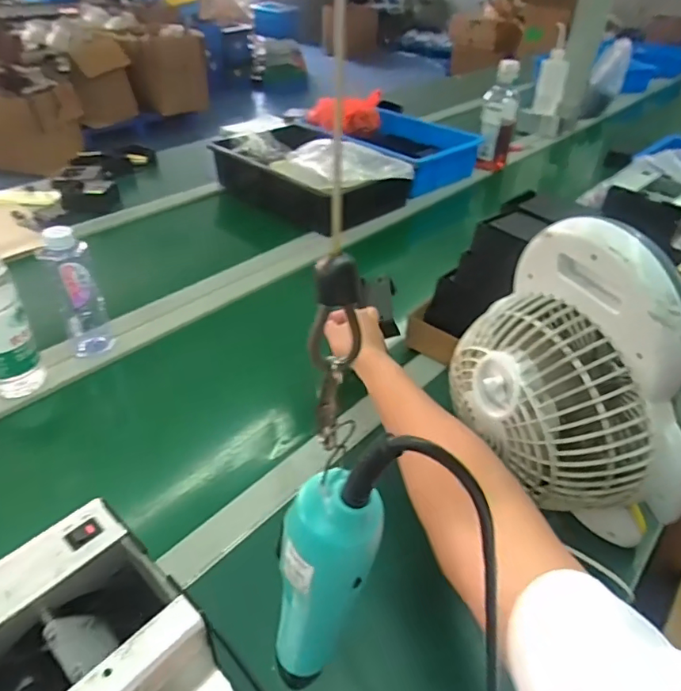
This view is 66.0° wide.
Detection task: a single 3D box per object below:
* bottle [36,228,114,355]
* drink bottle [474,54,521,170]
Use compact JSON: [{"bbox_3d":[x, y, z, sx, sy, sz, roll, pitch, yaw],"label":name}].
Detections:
[{"bbox_3d":[-0.340,-0.062,0.681,0.055,0.181,0.055,-14,41,-20],"label":"bottle"},{"bbox_3d":[0.391,-0.561,1.294,0.086,0.231,0.074,12,39,11],"label":"drink bottle"}]

